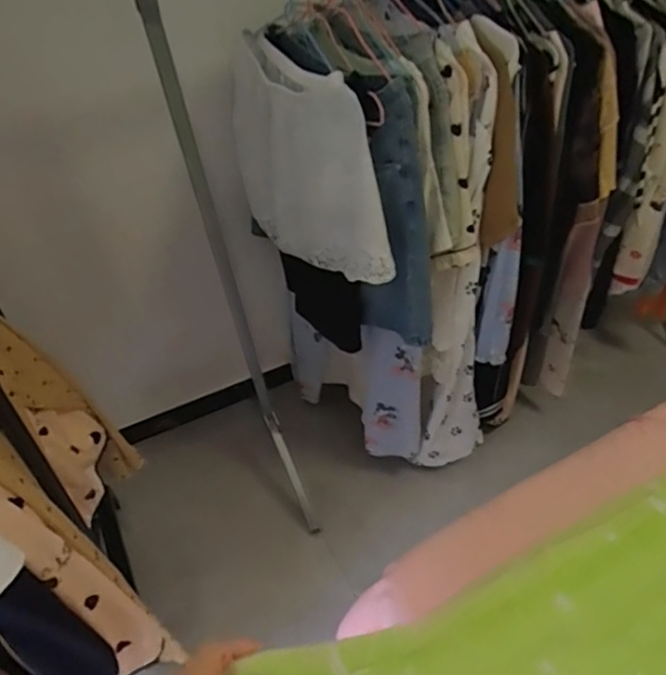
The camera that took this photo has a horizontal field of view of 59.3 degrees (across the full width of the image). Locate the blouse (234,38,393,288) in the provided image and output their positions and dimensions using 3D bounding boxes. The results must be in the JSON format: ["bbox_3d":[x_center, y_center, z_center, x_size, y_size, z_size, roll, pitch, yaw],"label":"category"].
[{"bbox_3d":[-0.064,-0.307,1.059,0.080,0.345,0.464,-26,49,-21],"label":"blouse"}]

